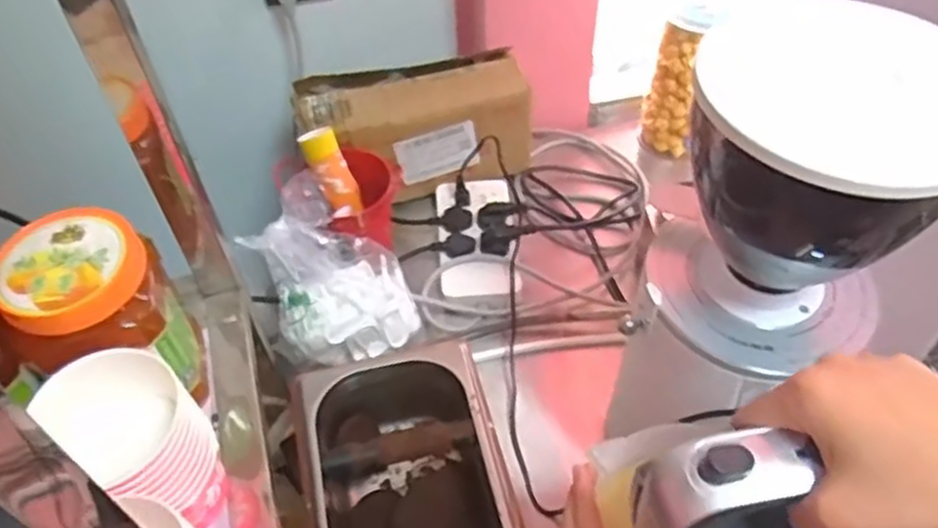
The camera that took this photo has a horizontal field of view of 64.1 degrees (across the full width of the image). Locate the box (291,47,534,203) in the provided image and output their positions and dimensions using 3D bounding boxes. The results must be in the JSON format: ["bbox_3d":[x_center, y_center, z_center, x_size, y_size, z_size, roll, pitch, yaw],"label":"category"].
[{"bbox_3d":[-0.062,-0.168,0.926,0.269,0.133,0.117,-10,49,-6],"label":"box"}]

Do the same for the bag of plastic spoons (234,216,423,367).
[{"bbox_3d":[-0.131,0.021,0.753,0.129,0.110,0.115,-22,51,-16],"label":"bag of plastic spoons"}]

